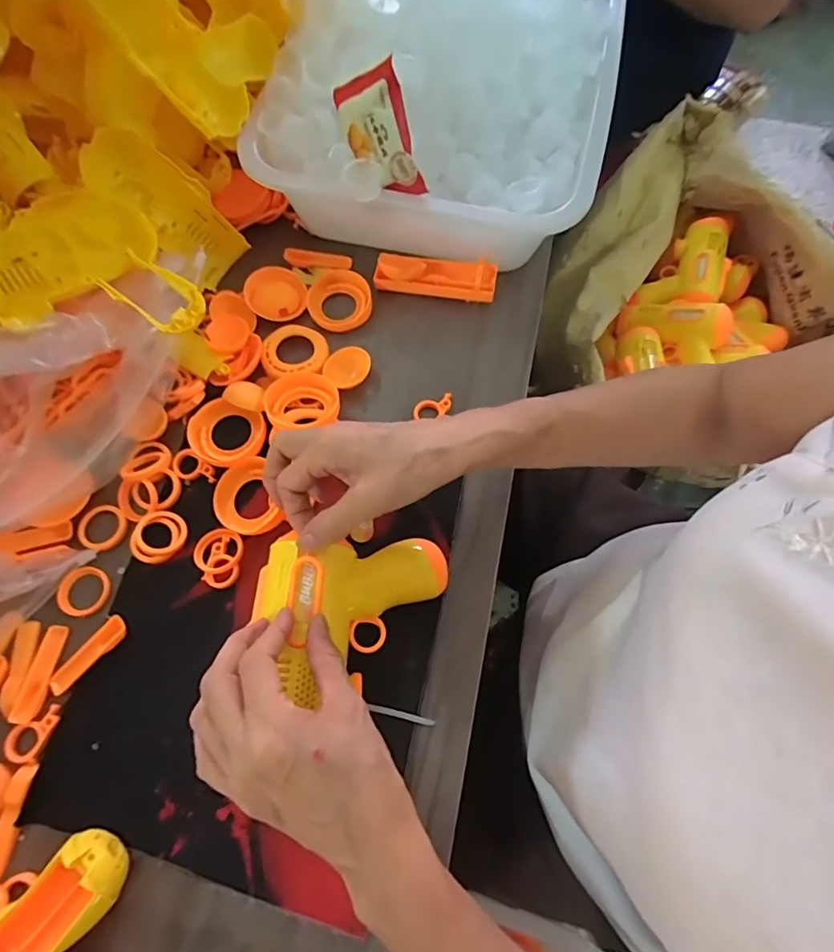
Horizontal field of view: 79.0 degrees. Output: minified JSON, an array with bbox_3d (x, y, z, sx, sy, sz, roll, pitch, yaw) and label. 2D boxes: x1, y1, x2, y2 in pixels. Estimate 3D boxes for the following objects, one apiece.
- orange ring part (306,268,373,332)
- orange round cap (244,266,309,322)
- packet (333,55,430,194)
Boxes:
[{"bbox_3d":[-0.069,-0.159,0.452,0.058,0.009,0.058,10,69,4],"label":"orange ring part"},{"bbox_3d":[-0.126,-0.164,0.448,0.053,0.008,0.050,0,68,0],"label":"orange round cap"},{"bbox_3d":[-0.031,-0.255,0.383,0.062,0.085,0.015,3,31,36],"label":"packet"}]

